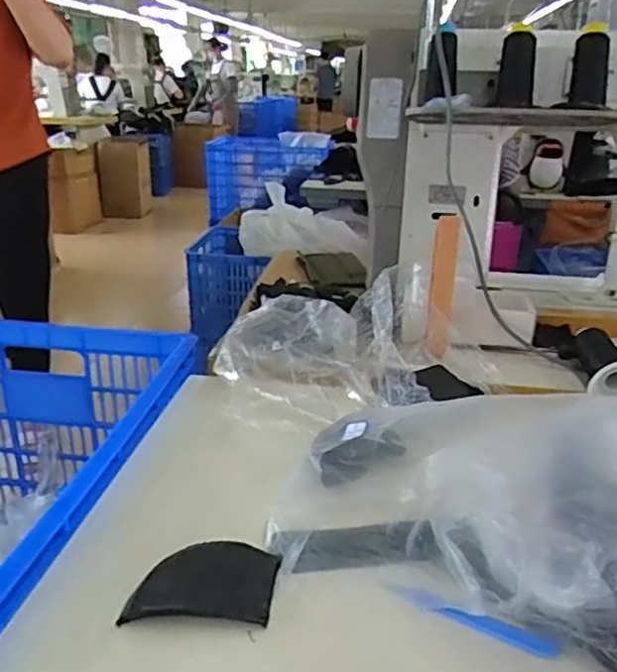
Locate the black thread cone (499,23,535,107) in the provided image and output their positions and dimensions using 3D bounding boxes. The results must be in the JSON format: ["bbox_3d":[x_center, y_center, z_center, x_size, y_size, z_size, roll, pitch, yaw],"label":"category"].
[{"bbox_3d":[0.296,-0.380,0.889,0.054,0.109,0.049,13,25,25],"label":"black thread cone"}]

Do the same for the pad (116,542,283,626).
[{"bbox_3d":[-0.080,0.193,0.498,0.110,0.013,0.074,2,23,0],"label":"pad"}]

